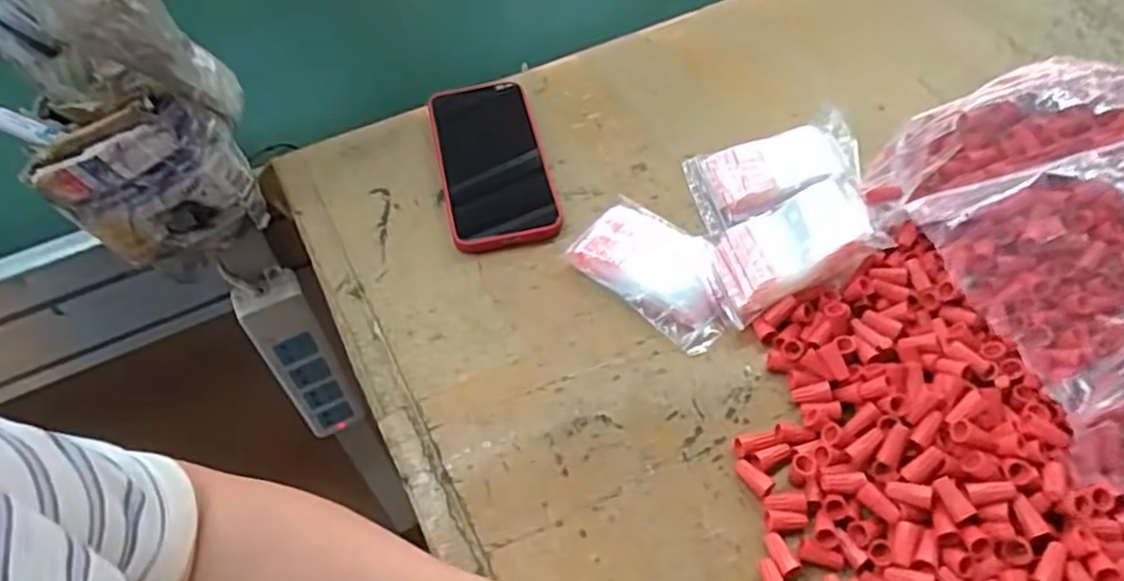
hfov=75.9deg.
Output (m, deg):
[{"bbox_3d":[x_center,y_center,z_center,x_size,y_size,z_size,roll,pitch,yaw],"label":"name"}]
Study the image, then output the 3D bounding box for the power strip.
[{"bbox_3d":[-0.250,0.071,0.700,0.059,0.221,0.039,-34,57,-21],"label":"power strip"}]

